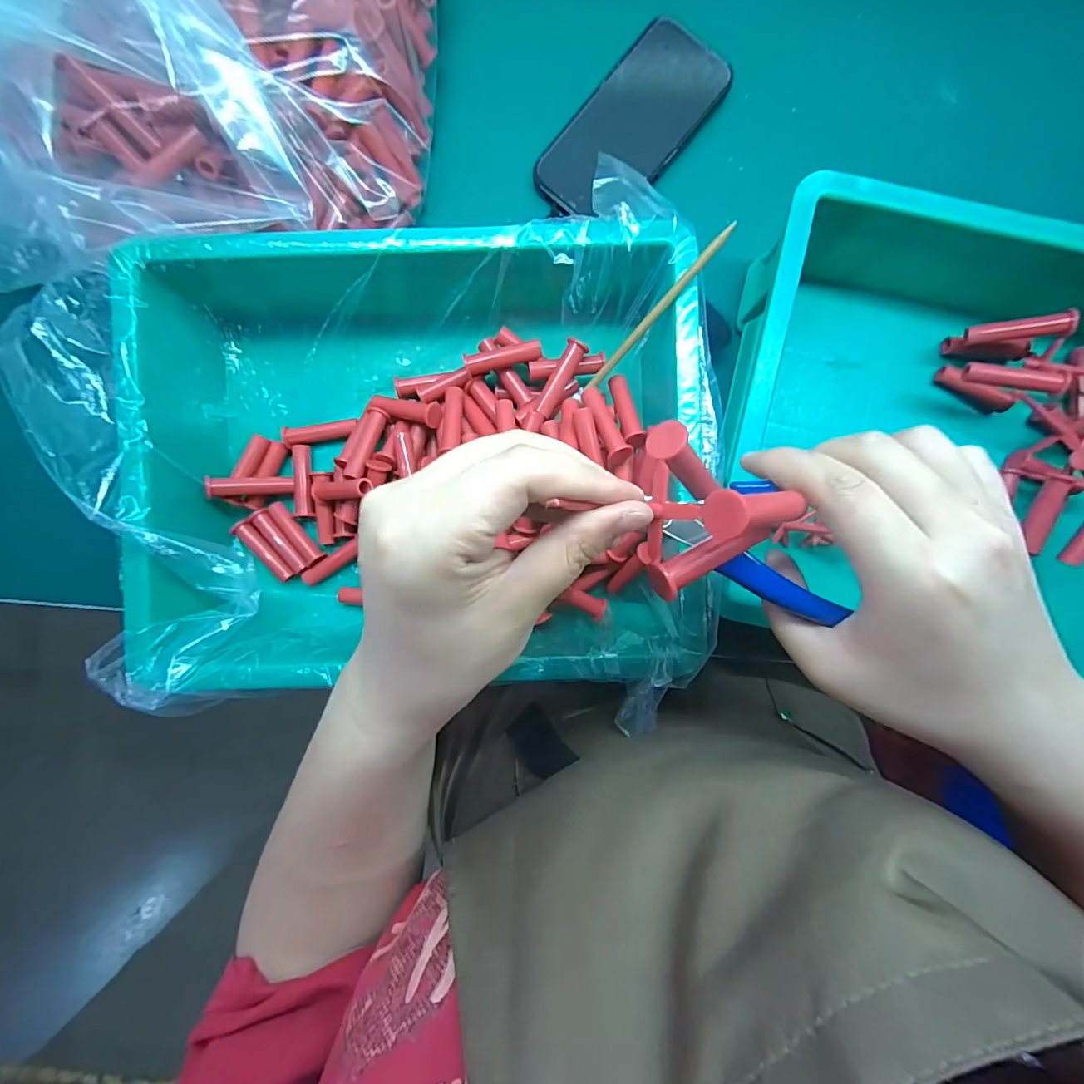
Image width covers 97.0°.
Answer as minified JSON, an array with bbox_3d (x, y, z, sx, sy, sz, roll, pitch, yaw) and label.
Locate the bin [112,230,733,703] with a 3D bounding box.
[{"bbox_3d":[-0.079,-0.048,0.313,0.353,0.084,0.260,-2,91,0],"label":"bin"}]

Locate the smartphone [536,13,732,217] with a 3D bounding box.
[{"bbox_3d":[0.062,-0.294,0.341,0.071,0.013,0.143,41,91,-1],"label":"smartphone"}]

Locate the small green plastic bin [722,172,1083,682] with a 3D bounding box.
[{"bbox_3d":[0.284,-0.057,0.317,0.337,0.091,0.249,14,91,0],"label":"small green plastic bin"}]

